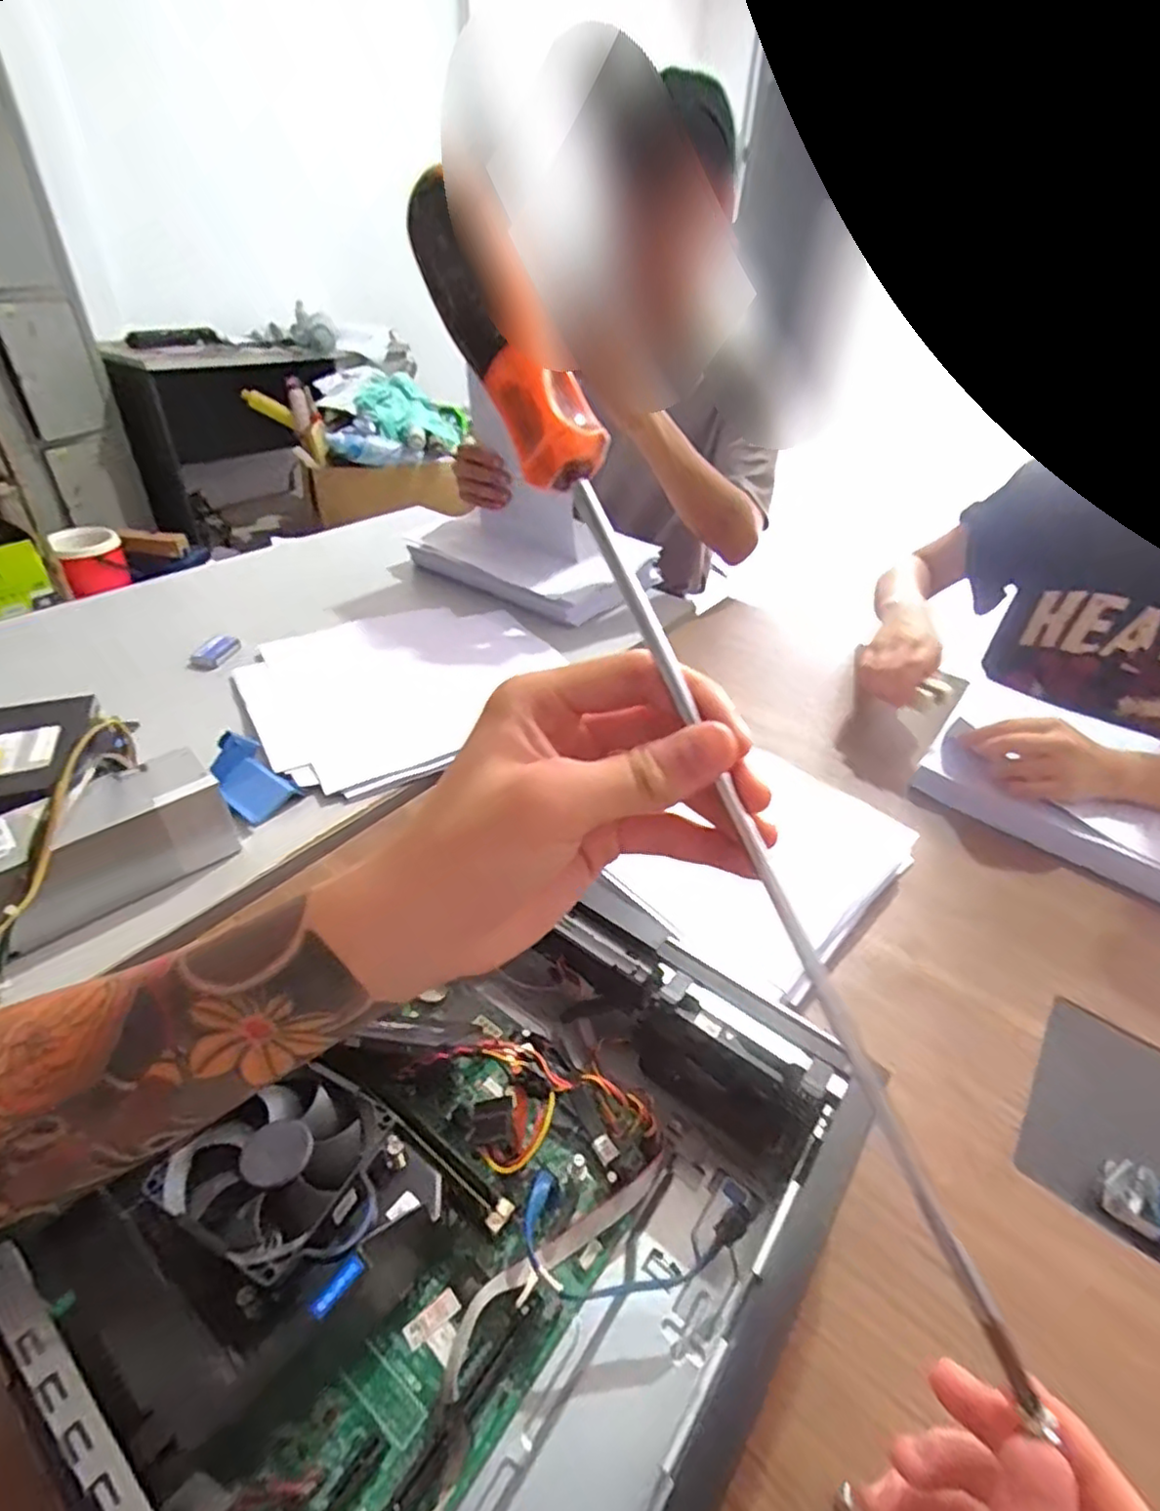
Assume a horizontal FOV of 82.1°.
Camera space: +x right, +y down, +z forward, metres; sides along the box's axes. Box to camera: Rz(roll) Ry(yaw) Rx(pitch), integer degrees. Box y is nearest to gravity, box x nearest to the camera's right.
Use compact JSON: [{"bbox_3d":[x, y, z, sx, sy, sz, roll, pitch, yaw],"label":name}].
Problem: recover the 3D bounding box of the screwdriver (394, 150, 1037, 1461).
[{"bbox_3d":[0.041,-0.003,0.203,0.025,0.024,0.386,-24,86,-32],"label":"screwdriver"}]

